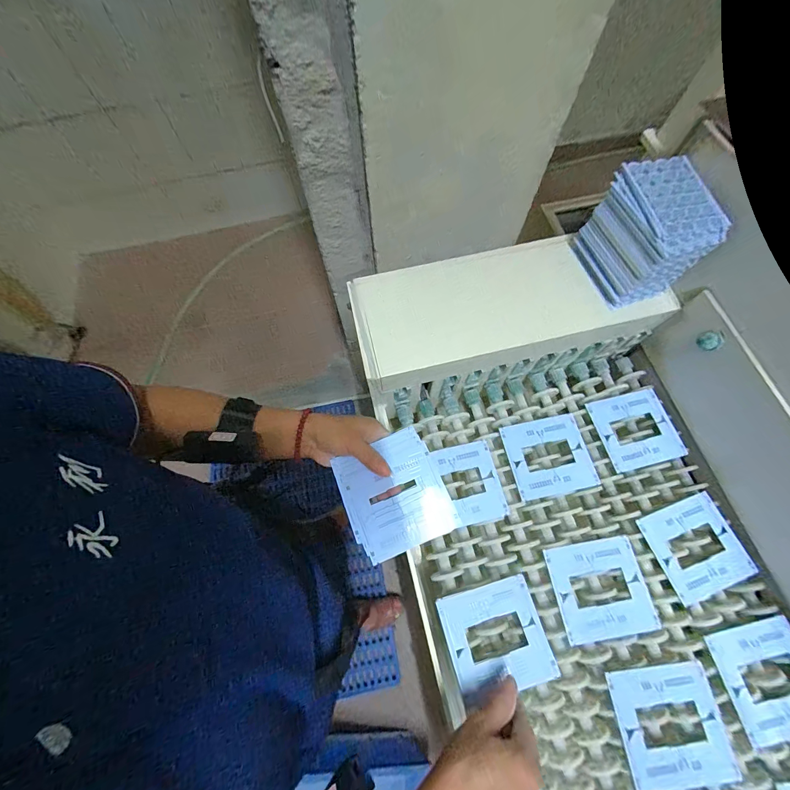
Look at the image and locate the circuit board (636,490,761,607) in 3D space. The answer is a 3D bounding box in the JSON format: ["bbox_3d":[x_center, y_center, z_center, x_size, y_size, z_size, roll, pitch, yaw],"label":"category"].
[{"bbox_3d":[0.377,0.188,0.421,0.111,0.005,0.102,-18,71,-9],"label":"circuit board"}]

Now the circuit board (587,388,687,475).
[{"bbox_3d":[0.337,0.048,0.474,0.108,0.007,0.101,-14,69,-5],"label":"circuit board"}]

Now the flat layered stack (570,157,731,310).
[{"bbox_3d":[0.298,-0.193,0.412,0.096,0.102,0.120,-16,71,-4],"label":"flat layered stack"}]

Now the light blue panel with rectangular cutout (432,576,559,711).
[{"bbox_3d":[0.115,0.273,0.382,0.109,0.005,0.101,-14,63,-7],"label":"light blue panel with rectangular cutout"}]

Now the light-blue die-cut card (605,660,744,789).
[{"bbox_3d":[0.296,0.355,0.362,0.110,0.005,0.104,-7,69,-1],"label":"light-blue die-cut card"}]

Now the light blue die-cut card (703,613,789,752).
[{"bbox_3d":[0.418,0.315,0.374,0.101,0.007,0.104,-13,70,0],"label":"light blue die-cut card"}]

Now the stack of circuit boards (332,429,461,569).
[{"bbox_3d":[-0.002,0.114,0.394,0.115,0.013,0.124,-22,70,-6],"label":"stack of circuit boards"}]

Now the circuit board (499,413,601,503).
[{"bbox_3d":[0.210,0.083,0.462,0.108,0.005,0.101,-13,69,-2],"label":"circuit board"}]

